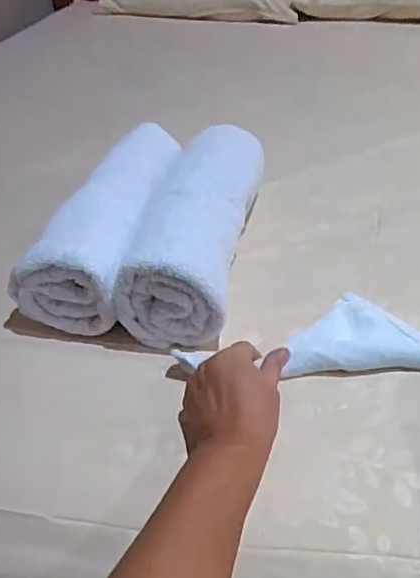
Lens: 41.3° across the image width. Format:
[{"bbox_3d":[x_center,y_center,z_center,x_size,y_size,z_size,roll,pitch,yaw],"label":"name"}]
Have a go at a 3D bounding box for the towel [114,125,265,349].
[{"bbox_3d":[-0.008,-0.077,0.642,0.099,0.101,0.306,5,38,10],"label":"towel"}]

